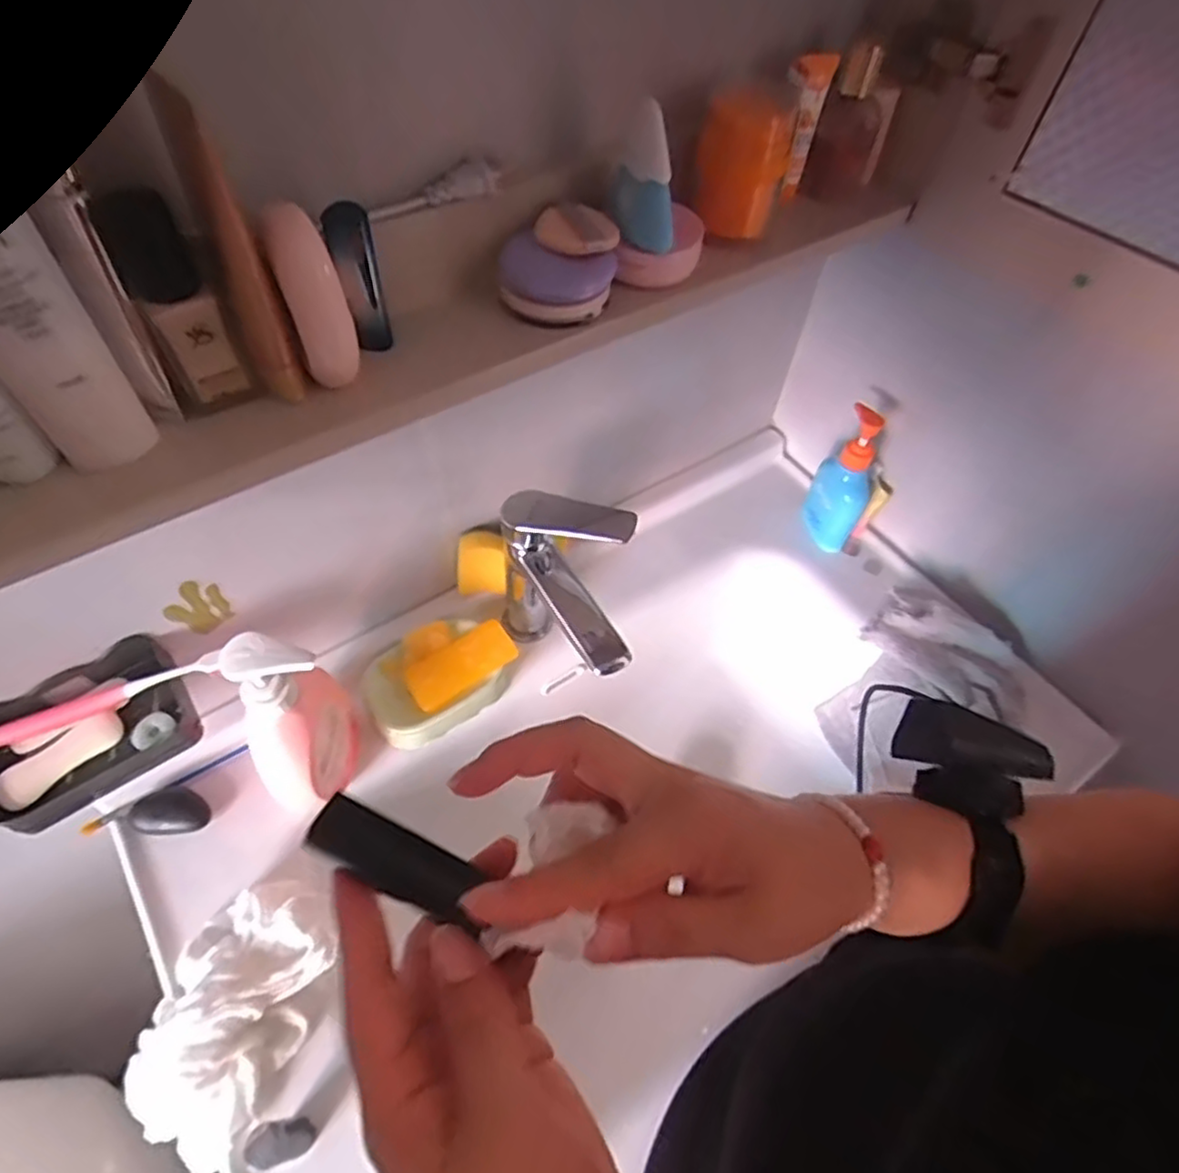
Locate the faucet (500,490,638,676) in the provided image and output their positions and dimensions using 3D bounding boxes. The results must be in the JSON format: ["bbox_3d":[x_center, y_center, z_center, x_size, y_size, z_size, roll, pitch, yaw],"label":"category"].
[{"bbox_3d":[-0.005,0.020,0.626,0.090,0.197,0.162,-29,61,-20],"label":"faucet"}]

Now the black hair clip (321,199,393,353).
[{"bbox_3d":[-0.128,-0.172,0.385,0.024,0.075,0.022,-13,56,-11],"label":"black hair clip"}]

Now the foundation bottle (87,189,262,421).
[{"bbox_3d":[-0.203,-0.136,0.340,0.035,0.103,0.024,-24,59,-18],"label":"foundation bottle"}]

